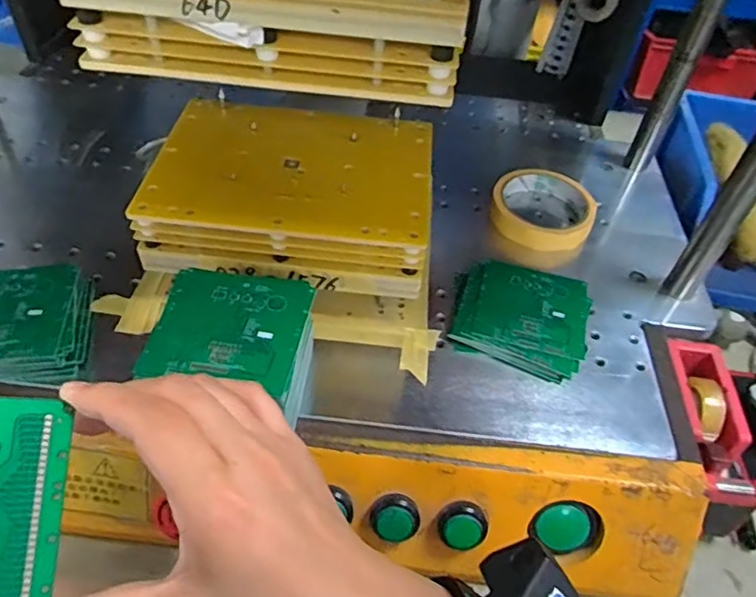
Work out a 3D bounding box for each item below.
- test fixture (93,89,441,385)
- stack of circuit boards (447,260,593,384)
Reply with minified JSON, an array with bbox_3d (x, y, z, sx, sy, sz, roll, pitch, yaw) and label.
[{"bbox_3d":[-0.066,-0.058,0.459,0.239,0.092,0.182,9,48,3],"label":"test fixture"},{"bbox_3d":[0.112,0.013,0.464,0.098,0.017,0.097,18,50,11],"label":"stack of circuit boards"}]

